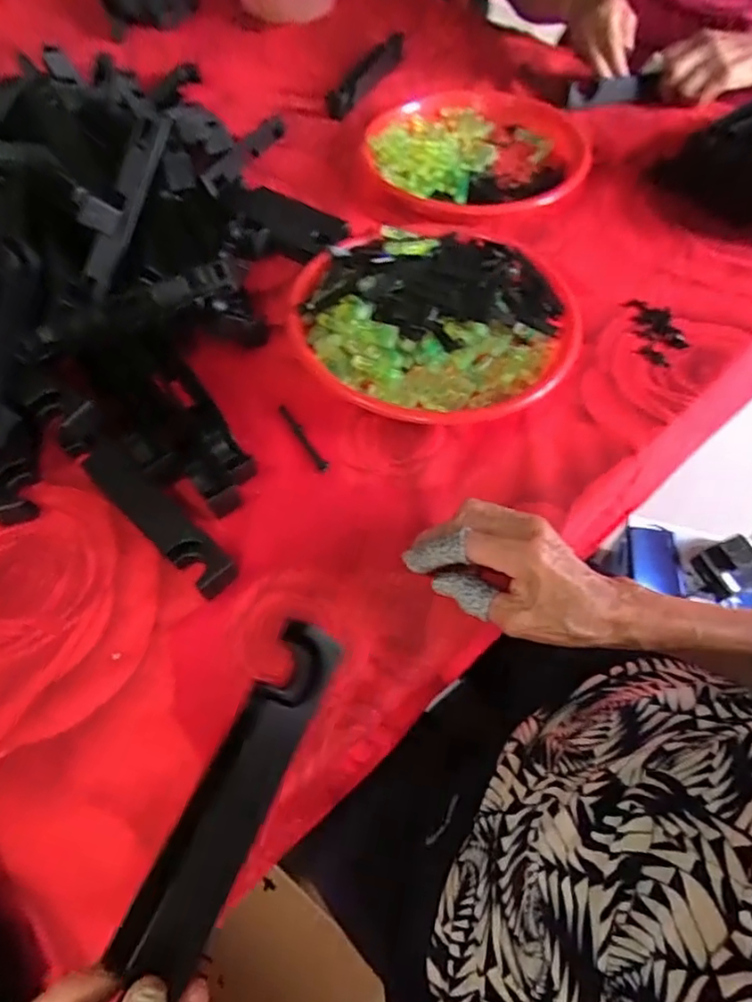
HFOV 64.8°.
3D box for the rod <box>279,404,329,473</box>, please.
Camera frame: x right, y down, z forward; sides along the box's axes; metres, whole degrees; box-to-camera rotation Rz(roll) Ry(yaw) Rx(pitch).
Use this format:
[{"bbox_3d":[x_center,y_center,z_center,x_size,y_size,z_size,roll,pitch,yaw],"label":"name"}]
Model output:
[{"bbox_3d":[-0.061,-0.054,0.482,0.008,0.004,0.075,-29,61,-16],"label":"rod"}]

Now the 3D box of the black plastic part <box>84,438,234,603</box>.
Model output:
[{"bbox_3d":[-0.166,0.007,0.441,0.166,0.019,0.032,38,66,23],"label":"black plastic part"}]

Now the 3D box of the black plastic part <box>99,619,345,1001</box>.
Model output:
[{"bbox_3d":[-0.063,0.134,0.280,0.033,0.019,0.156,23,67,12],"label":"black plastic part"}]

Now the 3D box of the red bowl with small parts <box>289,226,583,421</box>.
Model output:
[{"bbox_3d":[0.048,-0.166,0.522,0.234,0.048,0.235,-1,57,1],"label":"red bowl with small parts"}]

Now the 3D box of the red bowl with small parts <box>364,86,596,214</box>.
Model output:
[{"bbox_3d":[0.120,-0.402,0.687,0.248,0.057,0.268,9,58,8],"label":"red bowl with small parts"}]

